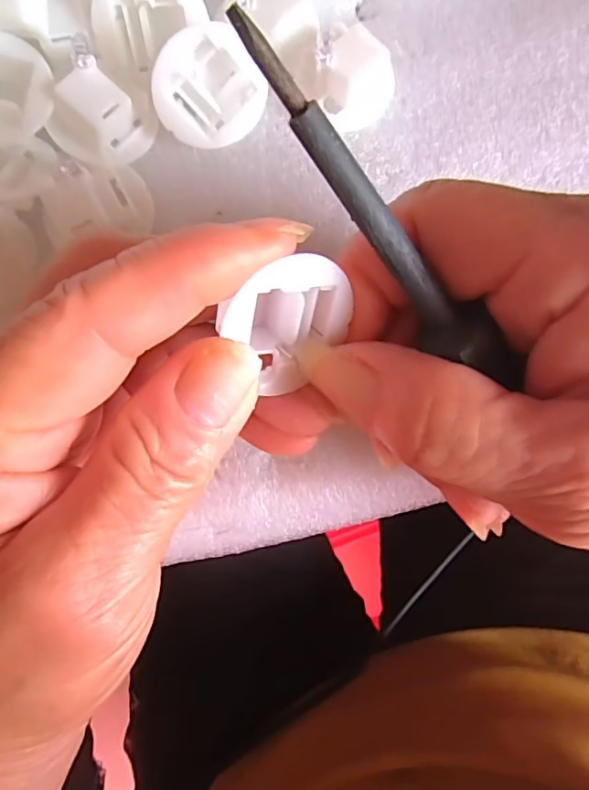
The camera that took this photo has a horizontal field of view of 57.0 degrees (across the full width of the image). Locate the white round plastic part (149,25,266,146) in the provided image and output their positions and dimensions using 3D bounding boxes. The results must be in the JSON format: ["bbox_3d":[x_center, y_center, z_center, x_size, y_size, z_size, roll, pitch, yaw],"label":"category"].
[{"bbox_3d":[-0.026,-0.092,0.160,0.030,0.033,0.015,-33,55,17],"label":"white round plastic part"}]

